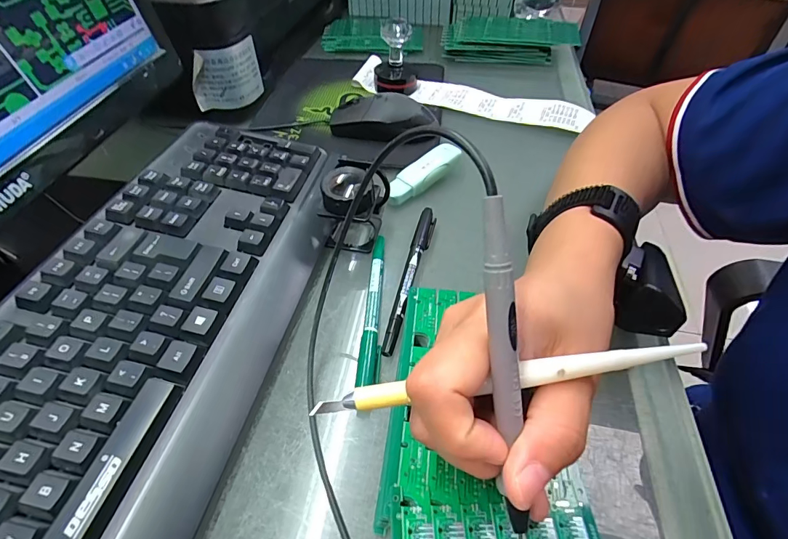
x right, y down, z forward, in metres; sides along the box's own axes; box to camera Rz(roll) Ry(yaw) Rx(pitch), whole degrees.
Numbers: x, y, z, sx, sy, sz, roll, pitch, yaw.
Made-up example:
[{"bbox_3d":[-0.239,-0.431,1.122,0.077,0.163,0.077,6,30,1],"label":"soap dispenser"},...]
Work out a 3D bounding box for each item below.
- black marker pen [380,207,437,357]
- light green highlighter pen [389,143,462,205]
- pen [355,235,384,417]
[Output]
[{"bbox_3d":[0.012,0.003,0.294,0.013,0.017,0.130,12,49,10],"label":"black marker pen"},{"bbox_3d":[0.028,-0.090,0.368,0.080,0.013,0.024,-42,60,-16],"label":"light green highlighter pen"},{"bbox_3d":[-0.013,0.029,0.278,0.014,0.011,0.140,3,48,2],"label":"pen"}]

